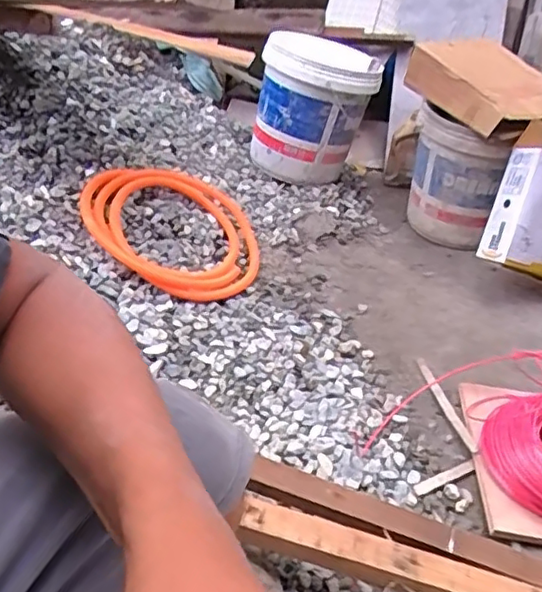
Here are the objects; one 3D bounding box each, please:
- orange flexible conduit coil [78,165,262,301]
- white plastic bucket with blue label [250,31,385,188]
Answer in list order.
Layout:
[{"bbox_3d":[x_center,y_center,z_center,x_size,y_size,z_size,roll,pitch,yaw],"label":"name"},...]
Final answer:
[{"bbox_3d":[-0.208,-0.156,1.379,0.397,0.030,0.385,17,44,-17],"label":"orange flexible conduit coil"},{"bbox_3d":[0.129,-0.514,1.694,0.301,0.344,0.323,4,37,-3],"label":"white plastic bucket with blue label"}]

